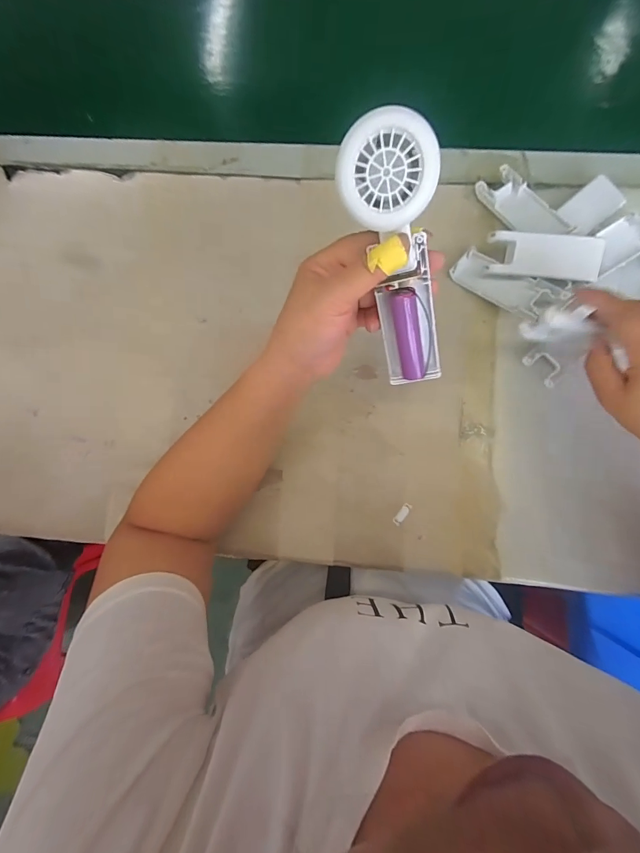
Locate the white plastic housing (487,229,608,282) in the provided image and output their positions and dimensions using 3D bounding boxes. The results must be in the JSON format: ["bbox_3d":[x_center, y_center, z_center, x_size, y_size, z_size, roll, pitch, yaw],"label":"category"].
[{"bbox_3d":[0.216,-0.165,0.362,0.103,0.018,0.041,6,84,4],"label":"white plastic housing"}]

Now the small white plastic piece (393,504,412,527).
[{"bbox_3d":[0.080,0.085,0.364,0.008,0.004,0.023,38,87,7],"label":"small white plastic piece"}]

